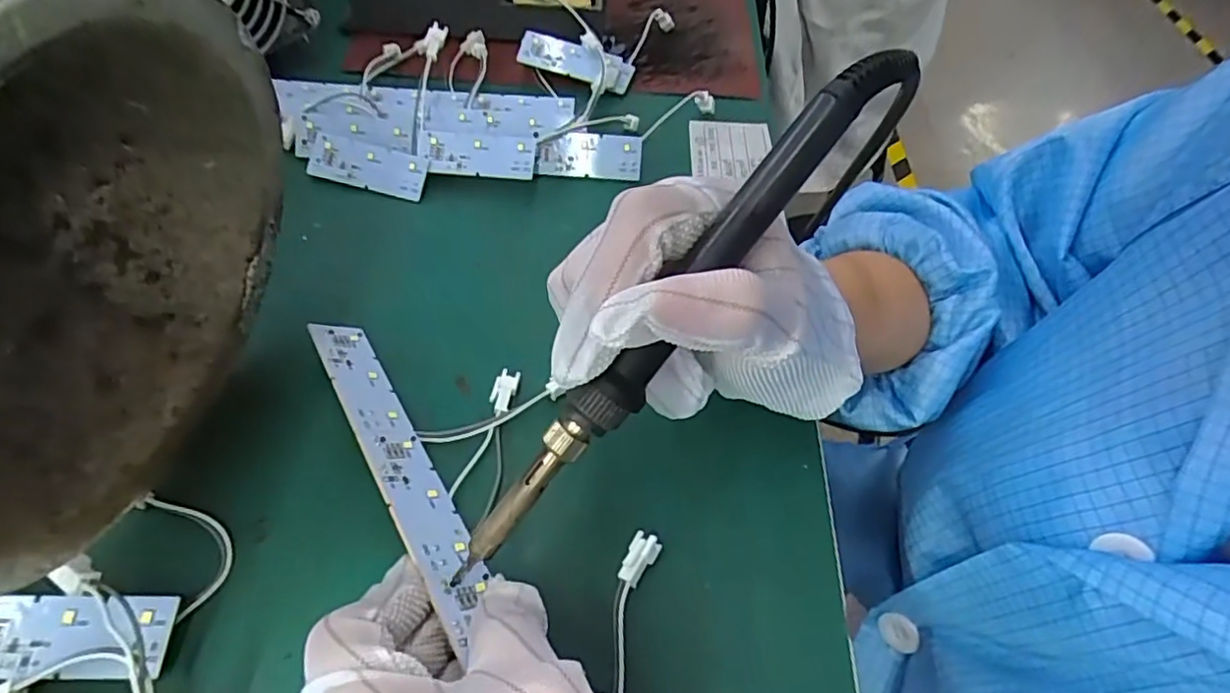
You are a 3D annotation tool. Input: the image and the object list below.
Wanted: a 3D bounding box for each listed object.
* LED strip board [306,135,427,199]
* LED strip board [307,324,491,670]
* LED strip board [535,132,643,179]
[{"bbox_3d":[-0.138,-0.100,0.348,0.068,0.006,0.024,13,87,2],"label":"LED strip board"},{"bbox_3d":[-0.083,0.040,0.239,0.023,0.004,0.149,3,37,-47],"label":"LED strip board"},{"bbox_3d":[-0.015,-0.110,0.361,0.059,0.004,0.024,2,97,-1],"label":"LED strip board"}]

